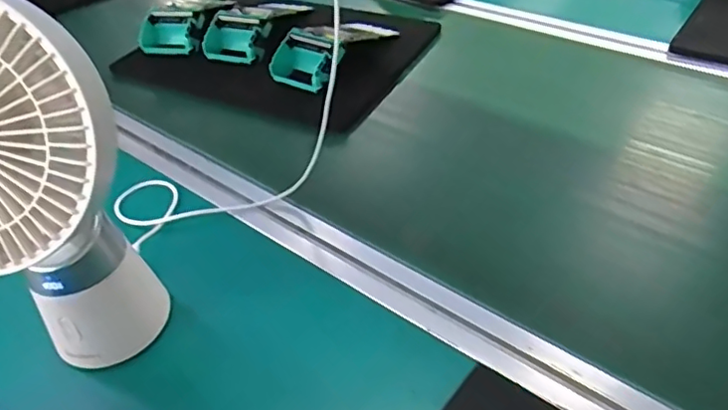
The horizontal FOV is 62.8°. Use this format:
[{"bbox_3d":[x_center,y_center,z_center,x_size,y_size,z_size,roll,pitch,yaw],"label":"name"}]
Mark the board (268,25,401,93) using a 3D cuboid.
[{"bbox_3d":[-0.032,-0.189,0.701,0.076,0.049,0.157,24,50,30],"label":"board"}]

